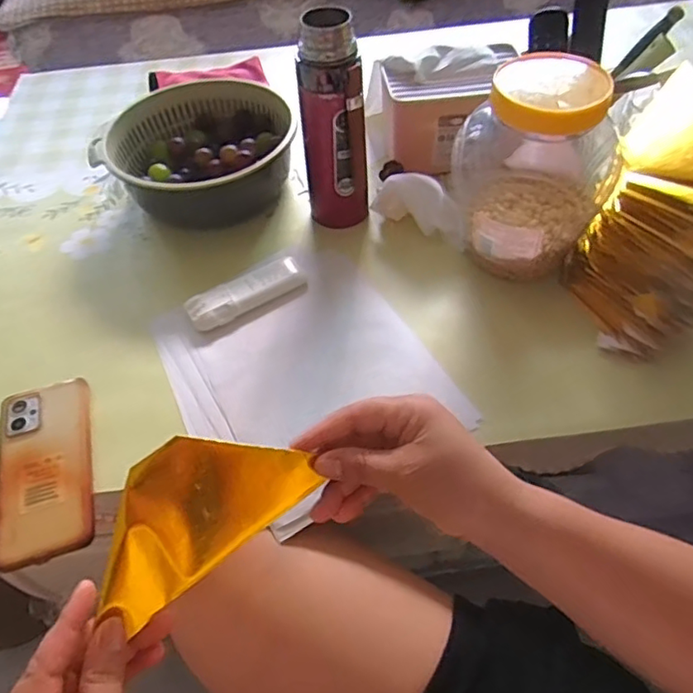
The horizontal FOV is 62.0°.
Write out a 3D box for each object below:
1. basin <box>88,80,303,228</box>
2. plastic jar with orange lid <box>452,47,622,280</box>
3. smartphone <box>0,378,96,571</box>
[{"bbox_3d":[-0.179,-0.231,0.702,0.220,0.084,0.187,-2,52,3],"label":"basin"},{"bbox_3d":[0.177,-0.171,0.557,0.134,0.187,0.142,15,54,15],"label":"plastic jar with orange lid"},{"bbox_3d":[-0.252,0.099,0.480,0.077,0.007,0.161,-15,53,-9],"label":"smartphone"}]

